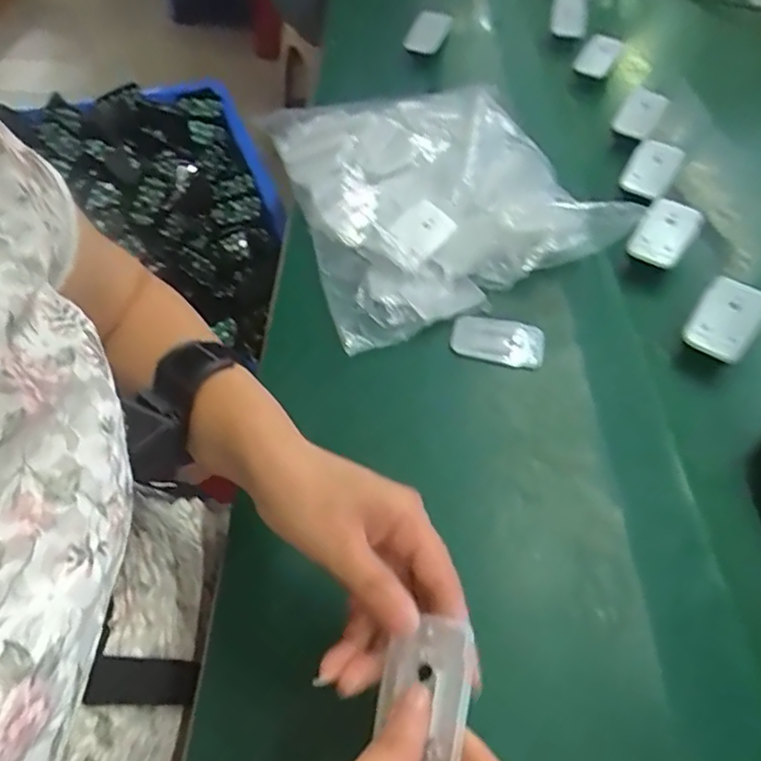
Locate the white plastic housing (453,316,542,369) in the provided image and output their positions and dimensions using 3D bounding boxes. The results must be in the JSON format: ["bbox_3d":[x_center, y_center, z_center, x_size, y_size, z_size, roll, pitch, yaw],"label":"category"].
[{"bbox_3d":[0.093,-0.029,0.479,0.072,0.021,0.037,14,52,11],"label":"white plastic housing"}]

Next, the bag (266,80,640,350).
[{"bbox_3d":[0.043,-0.176,0.572,0.242,0.092,0.318,-14,52,-11],"label":"bag"}]

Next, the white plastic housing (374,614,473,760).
[{"bbox_3d":[0.017,0.139,0.252,0.039,0.006,0.069,-4,60,31],"label":"white plastic housing"}]

